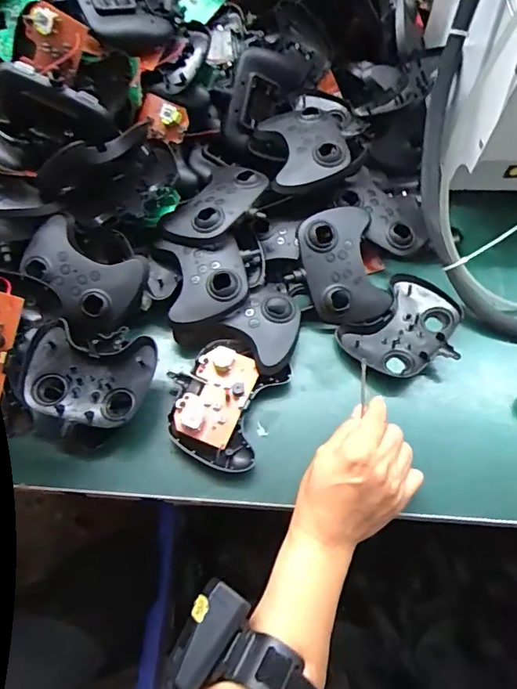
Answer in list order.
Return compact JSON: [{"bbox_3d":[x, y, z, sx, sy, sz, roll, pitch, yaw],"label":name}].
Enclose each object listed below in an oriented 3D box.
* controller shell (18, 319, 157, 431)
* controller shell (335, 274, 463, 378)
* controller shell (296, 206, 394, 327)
[{"bbox_3d":[-0.162,0.033,0.460,0.128,0.041,0.093,12,64,6],"label":"controller shell"},{"bbox_3d":[0.151,-0.015,0.500,0.127,0.023,0.097,-41,70,-19],"label":"controller shell"},{"bbox_3d":[0.088,-0.078,0.501,0.083,0.019,0.118,-18,94,-12],"label":"controller shell"}]

